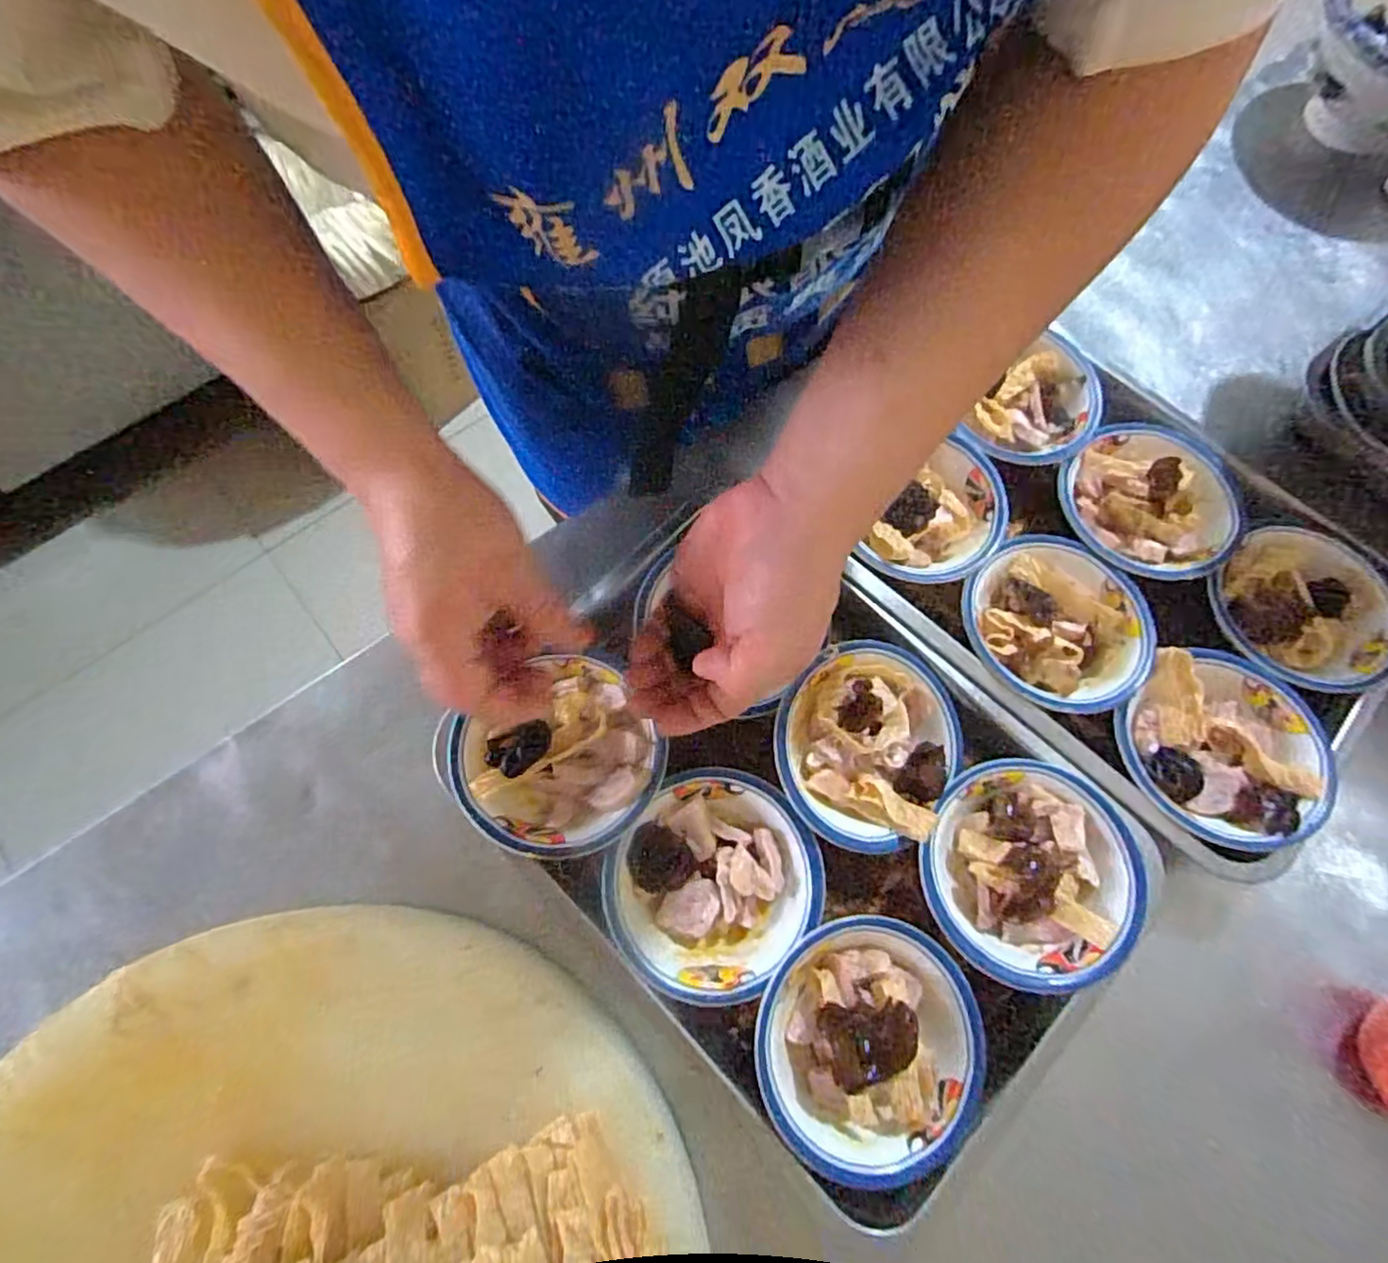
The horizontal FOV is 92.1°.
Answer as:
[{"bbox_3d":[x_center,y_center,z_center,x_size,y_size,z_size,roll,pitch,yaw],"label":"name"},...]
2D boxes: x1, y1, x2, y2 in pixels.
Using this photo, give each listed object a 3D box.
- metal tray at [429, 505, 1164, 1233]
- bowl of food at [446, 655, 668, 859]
[{"bbox_3d":[0.063,0.110,0.426,0.386,0.062,0.277,43,75,11],"label":"metal tray"},{"bbox_3d":[-0.085,0.080,0.422,0.121,0.041,0.122,-1,66,2],"label":"bowl of food"}]

